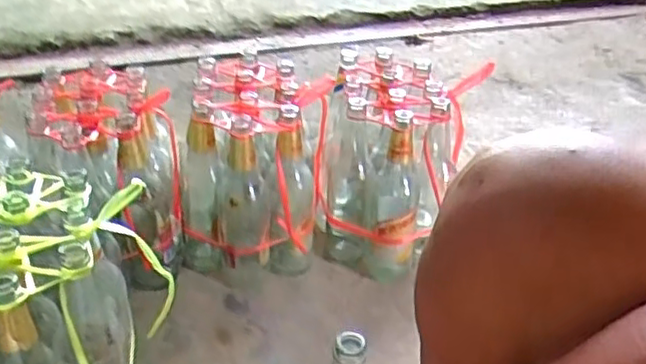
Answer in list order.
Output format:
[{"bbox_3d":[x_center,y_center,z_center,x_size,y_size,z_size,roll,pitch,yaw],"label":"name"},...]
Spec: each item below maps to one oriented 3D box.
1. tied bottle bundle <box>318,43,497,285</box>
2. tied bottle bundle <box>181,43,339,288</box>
[{"bbox_3d":[0.104,-0.028,1.047,0.225,0.262,0.240,15,36,16],"label":"tied bottle bundle"},{"bbox_3d":[-0.105,-0.018,1.022,0.204,0.264,0.242,5,34,1],"label":"tied bottle bundle"}]

